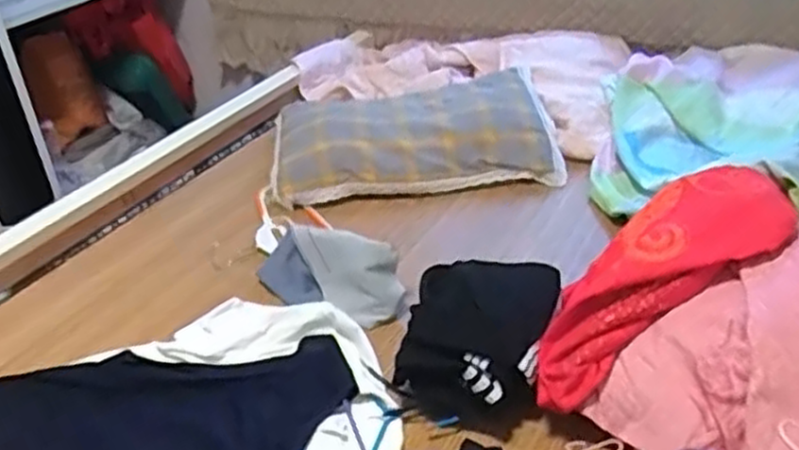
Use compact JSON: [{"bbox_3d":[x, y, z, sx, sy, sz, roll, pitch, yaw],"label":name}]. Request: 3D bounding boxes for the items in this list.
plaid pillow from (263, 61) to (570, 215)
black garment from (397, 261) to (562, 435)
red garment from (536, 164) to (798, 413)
[{"bbox_3d":[0.028,-0.179,1.471,0.535,0.110,0.309,-7,32,-4],"label":"plaid pillow"},{"bbox_3d":[0.103,0.135,0.961,0.170,0.094,0.229,7,34,18],"label":"black garment"},{"bbox_3d":[0.305,0.061,0.912,0.401,0.051,0.167,-40,42,-13],"label":"red garment"}]

